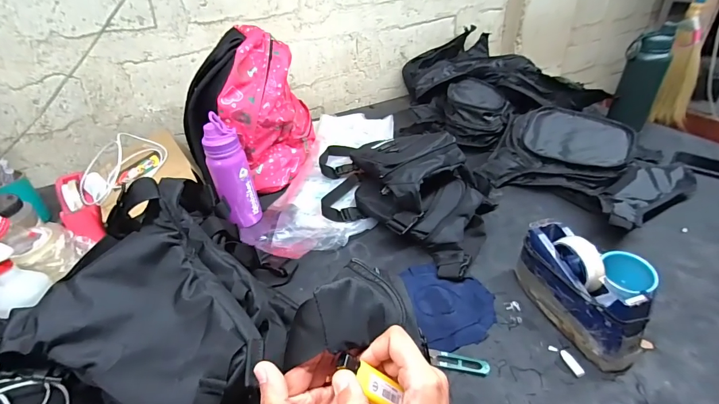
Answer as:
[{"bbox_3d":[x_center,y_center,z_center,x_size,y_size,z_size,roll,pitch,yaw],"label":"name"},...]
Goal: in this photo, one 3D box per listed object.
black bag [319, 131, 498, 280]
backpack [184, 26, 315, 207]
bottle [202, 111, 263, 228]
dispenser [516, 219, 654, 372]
[{"bbox_3d":[0.070,-0.044,0.770,0.400,0.142,0.281,15,40,25],"label":"black bag"},{"bbox_3d":[-0.239,-0.205,0.860,0.179,0.336,0.279,20,42,30],"label":"backpack"},{"bbox_3d":[-0.273,-0.061,0.775,0.077,0.237,0.079,-15,37,-14],"label":"bottle"},{"bbox_3d":[0.328,0.131,0.549,0.069,0.116,0.204,-12,36,-10],"label":"dispenser"}]

